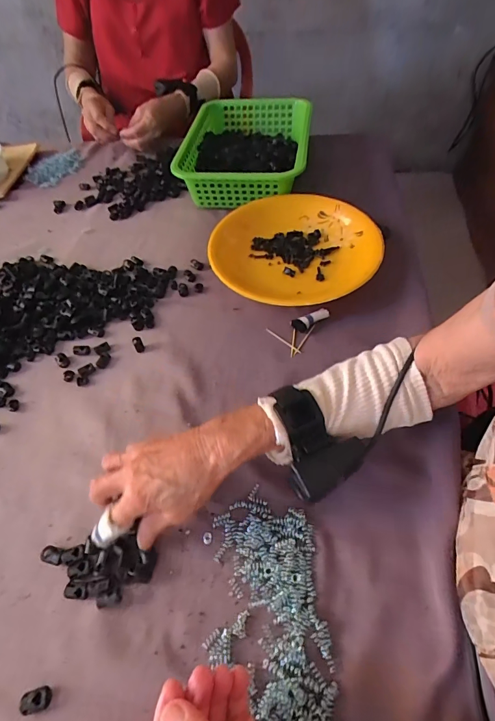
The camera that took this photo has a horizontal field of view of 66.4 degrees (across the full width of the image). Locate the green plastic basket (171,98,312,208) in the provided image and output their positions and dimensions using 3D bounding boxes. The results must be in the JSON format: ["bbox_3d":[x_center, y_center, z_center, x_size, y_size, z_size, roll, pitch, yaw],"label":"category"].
[{"bbox_3d":[0.004,-0.404,0.719,0.195,0.088,0.329,7,54,10],"label":"green plastic basket"}]

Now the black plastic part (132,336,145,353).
[{"bbox_3d":[-0.143,-0.022,0.495,0.012,0.015,0.018,-29,57,-16],"label":"black plastic part"}]

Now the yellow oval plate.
[{"bbox_3d":[0.075,-0.163,0.556,0.222,0.060,0.234,15,56,15],"label":"yellow oval plate"}]

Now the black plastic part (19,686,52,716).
[{"bbox_3d":[-0.164,0.263,0.292,0.022,0.009,0.015,-16,54,-7],"label":"black plastic part"}]

